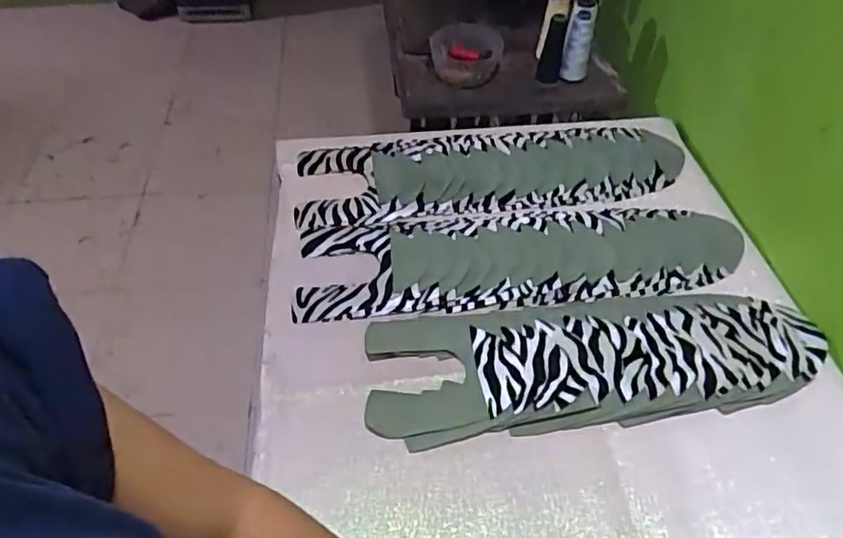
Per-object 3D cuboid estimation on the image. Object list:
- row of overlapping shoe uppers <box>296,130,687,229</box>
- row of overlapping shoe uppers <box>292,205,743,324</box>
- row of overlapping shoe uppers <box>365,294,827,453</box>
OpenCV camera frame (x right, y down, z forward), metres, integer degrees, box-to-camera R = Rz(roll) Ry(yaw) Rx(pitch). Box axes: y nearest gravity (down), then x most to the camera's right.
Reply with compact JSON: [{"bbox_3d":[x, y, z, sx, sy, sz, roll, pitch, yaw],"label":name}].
[{"bbox_3d":[0.103,-0.144,0.853,0.545,0.023,0.149,-7,49,-7],"label":"row of overlapping shoe uppers"},{"bbox_3d":[0.128,-0.018,0.757,0.552,0.025,0.157,-5,50,-4],"label":"row of overlapping shoe uppers"},{"bbox_3d":[0.188,0.094,0.640,0.481,0.005,0.154,-5,50,-4],"label":"row of overlapping shoe uppers"}]

